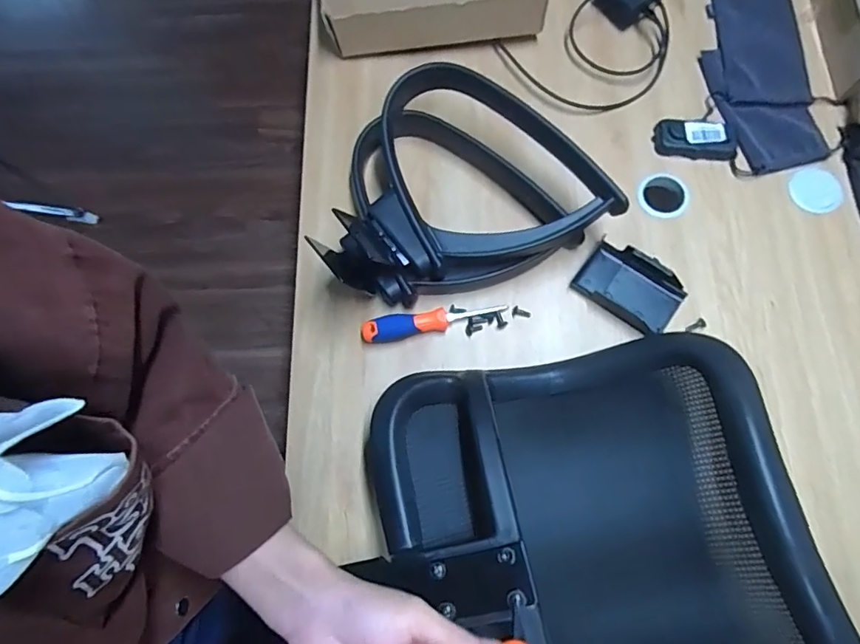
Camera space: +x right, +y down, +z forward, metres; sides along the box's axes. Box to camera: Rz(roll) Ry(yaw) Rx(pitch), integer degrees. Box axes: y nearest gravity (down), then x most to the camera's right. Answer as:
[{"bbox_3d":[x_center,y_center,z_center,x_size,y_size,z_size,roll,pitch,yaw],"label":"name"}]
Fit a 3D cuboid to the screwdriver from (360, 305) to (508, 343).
[{"bbox_3d":[0.004,-0.003,0.630,0.181,0.026,0.028,-11,74,-2],"label":"screwdriver"}]

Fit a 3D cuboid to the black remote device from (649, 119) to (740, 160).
[{"bbox_3d":[0.366,-0.250,0.691,0.108,0.029,0.045,10,75,4],"label":"black remote device"}]

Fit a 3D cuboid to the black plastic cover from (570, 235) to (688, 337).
[{"bbox_3d":[0.251,-0.043,0.632,0.125,0.031,0.085,36,78,10],"label":"black plastic cover"}]

